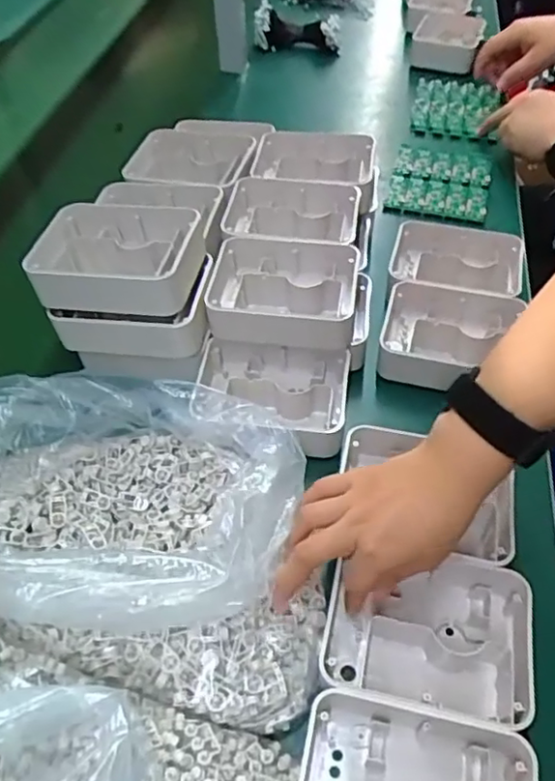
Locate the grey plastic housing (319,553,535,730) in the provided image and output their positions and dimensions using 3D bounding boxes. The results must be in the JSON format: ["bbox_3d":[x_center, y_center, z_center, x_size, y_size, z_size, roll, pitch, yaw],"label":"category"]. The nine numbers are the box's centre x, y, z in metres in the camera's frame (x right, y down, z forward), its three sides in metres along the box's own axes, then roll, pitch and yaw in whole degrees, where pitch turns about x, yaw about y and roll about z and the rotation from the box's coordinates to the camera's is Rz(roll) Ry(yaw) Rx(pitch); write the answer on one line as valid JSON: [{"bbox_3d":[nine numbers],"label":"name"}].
[{"bbox_3d":[0.098,0.159,0.409,0.128,0.042,0.102,8,52,10],"label":"grey plastic housing"}]

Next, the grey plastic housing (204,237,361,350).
[{"bbox_3d":[0.003,-0.086,0.547,0.132,0.044,0.095,4,51,7],"label":"grey plastic housing"}]

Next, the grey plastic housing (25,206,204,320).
[{"bbox_3d":[-0.128,-0.110,0.518,0.134,0.051,0.103,6,52,9],"label":"grey plastic housing"}]

